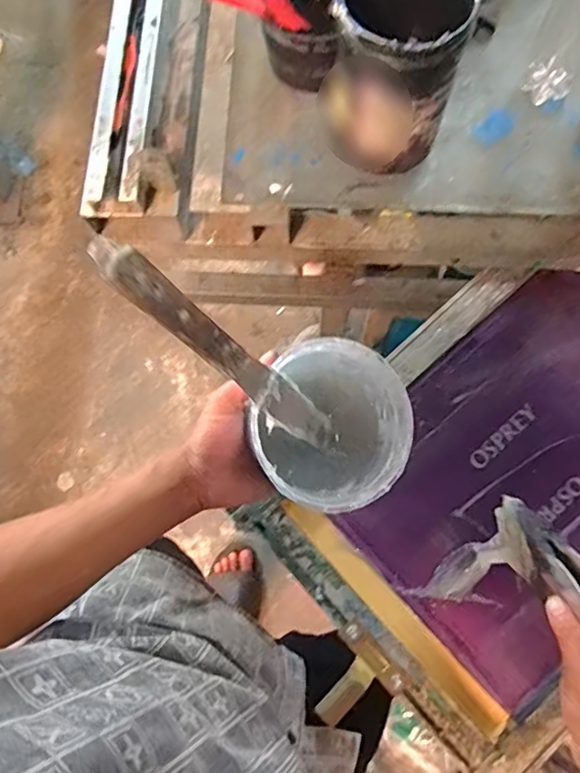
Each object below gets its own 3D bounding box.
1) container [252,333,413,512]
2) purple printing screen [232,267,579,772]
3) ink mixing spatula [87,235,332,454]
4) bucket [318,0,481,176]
[{"bbox_3d":[0.024,0.033,0.484,0.129,0.096,0.130,32,78,-14],"label":"container"},{"bbox_3d":[0.265,0.093,0.632,0.539,0.059,0.396,-41,78,-8],"label":"purple printing screen"},{"bbox_3d":[-0.035,-0.014,0.399,0.011,0.260,0.027,18,74,40],"label":"ink mixing spatula"},{"bbox_3d":[0.096,-0.277,0.527,0.099,0.175,0.093,0,73,0],"label":"bucket"}]

